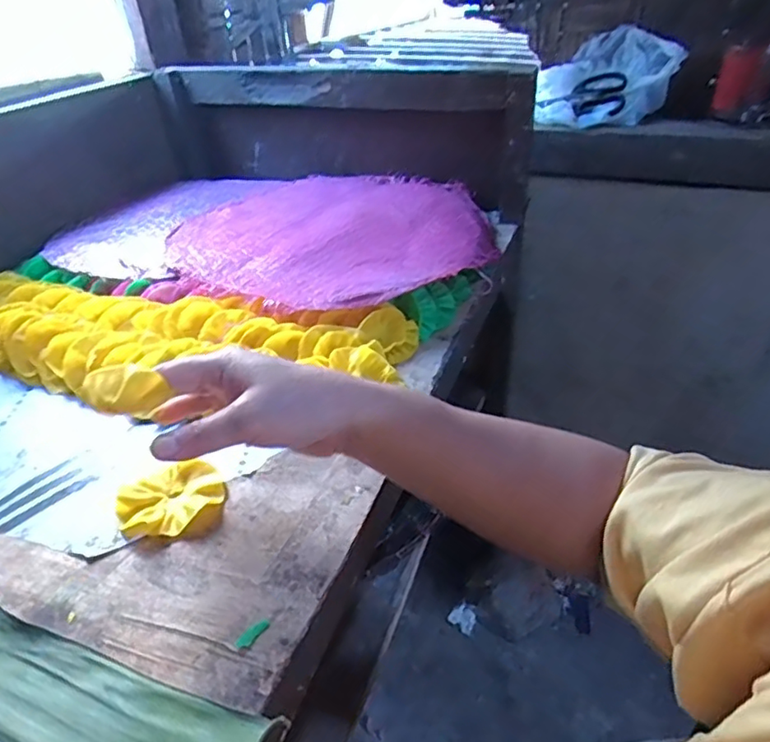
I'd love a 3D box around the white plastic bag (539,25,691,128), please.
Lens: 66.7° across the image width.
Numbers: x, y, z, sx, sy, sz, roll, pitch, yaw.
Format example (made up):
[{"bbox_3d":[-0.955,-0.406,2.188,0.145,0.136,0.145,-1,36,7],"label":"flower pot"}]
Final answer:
[{"bbox_3d":[0.280,-0.377,0.755,0.157,0.105,0.154,5,37,11],"label":"white plastic bag"}]

